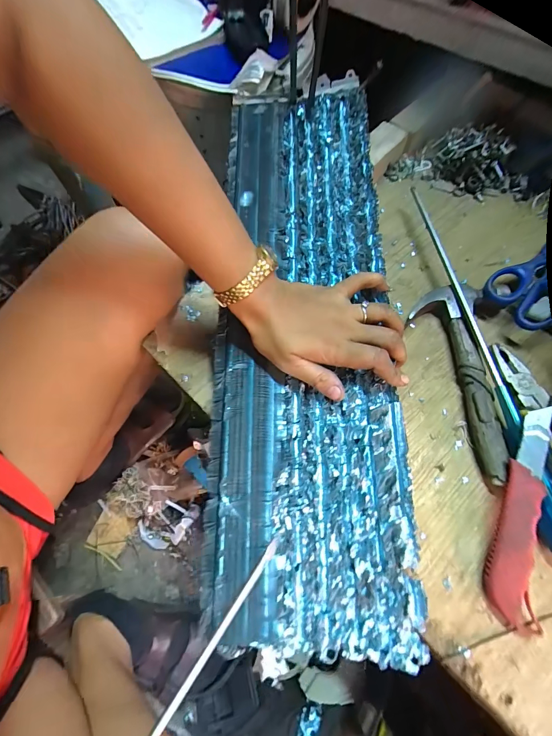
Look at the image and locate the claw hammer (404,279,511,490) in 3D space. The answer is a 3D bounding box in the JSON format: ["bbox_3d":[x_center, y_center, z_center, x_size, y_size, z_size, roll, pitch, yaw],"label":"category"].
[{"bbox_3d":[0.168,0.007,0.337,0.068,0.023,0.191,4,66,3],"label":"claw hammer"}]

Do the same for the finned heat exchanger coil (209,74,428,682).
[{"bbox_3d":[0.026,-0.052,0.342,0.164,0.029,0.570,0,72,-1],"label":"finned heat exchanger coil"}]

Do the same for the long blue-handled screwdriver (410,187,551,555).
[{"bbox_3d":[0.198,-0.025,0.344,0.035,0.031,0.377,-6,66,-2],"label":"long blue-handled screwdriver"}]

